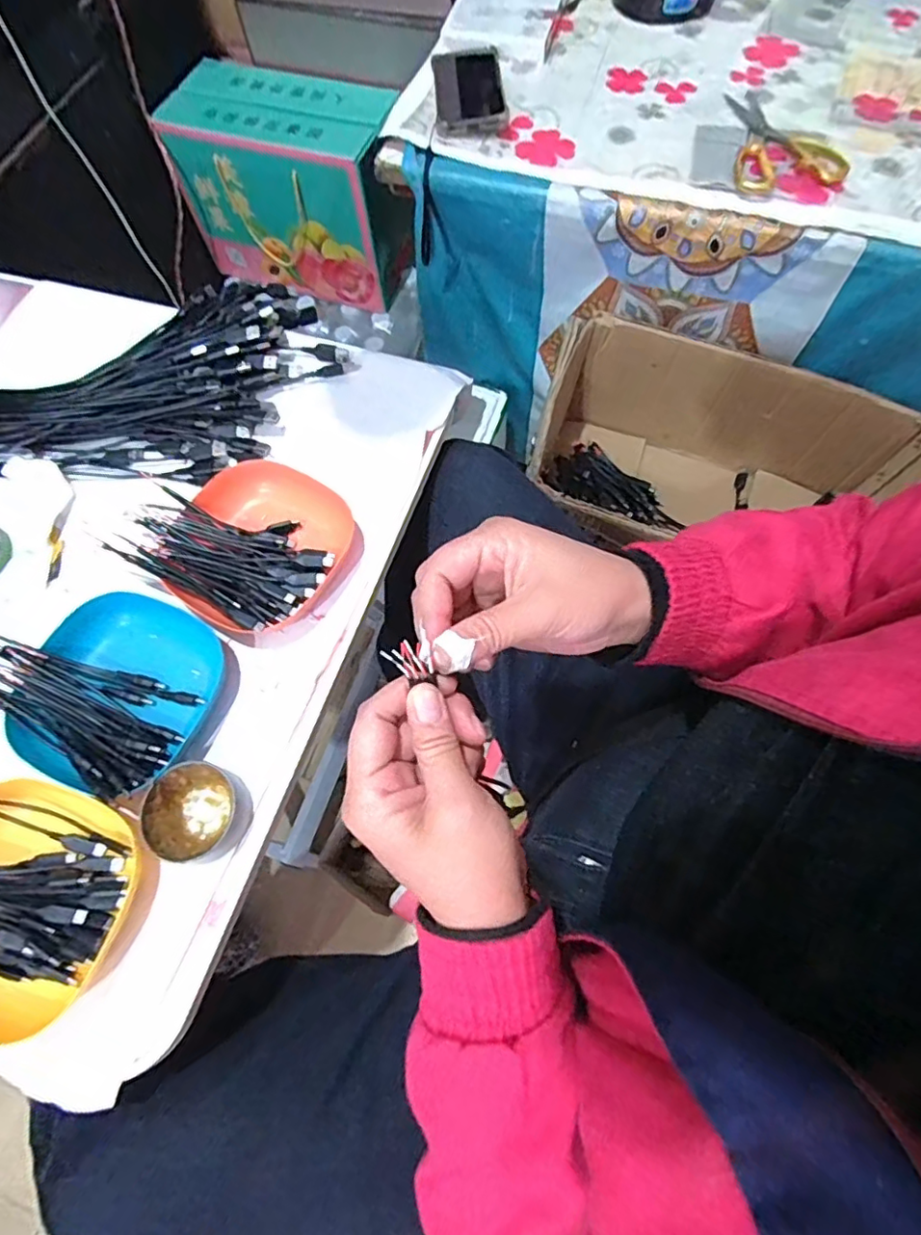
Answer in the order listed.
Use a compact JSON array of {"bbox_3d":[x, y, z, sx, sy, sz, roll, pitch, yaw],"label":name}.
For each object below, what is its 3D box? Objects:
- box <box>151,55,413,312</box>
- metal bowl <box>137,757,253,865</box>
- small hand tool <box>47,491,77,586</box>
[{"bbox_3d":[-0.253,-0.674,0.922,0.321,0.233,0.162,16,70,8],"label":"box"},{"bbox_3d":[-0.180,0.133,0.399,0.065,0.026,0.059,27,72,12],"label":"metal bowl"},{"bbox_3d":[-0.349,-0.067,0.504,0.015,0.004,0.084,-2,68,2],"label":"small hand tool"}]

